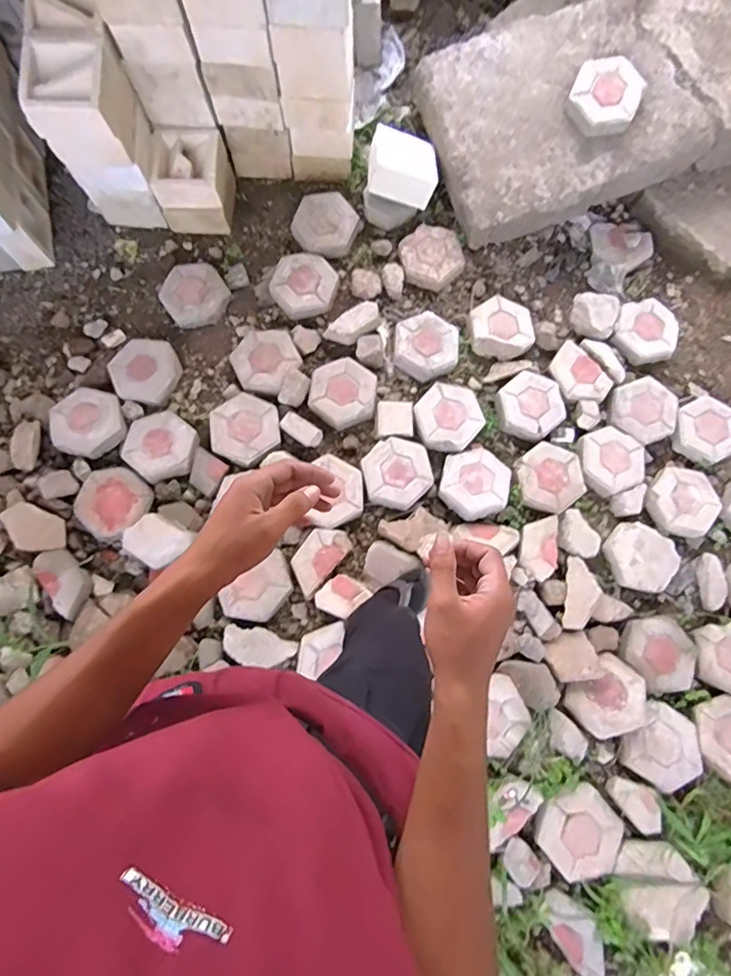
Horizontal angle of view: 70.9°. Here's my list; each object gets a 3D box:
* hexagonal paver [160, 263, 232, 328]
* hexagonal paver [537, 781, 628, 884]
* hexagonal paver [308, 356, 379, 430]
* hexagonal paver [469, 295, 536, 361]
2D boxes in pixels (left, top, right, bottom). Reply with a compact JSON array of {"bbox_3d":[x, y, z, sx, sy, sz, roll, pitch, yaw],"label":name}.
[{"bbox_3d":[-0.557,-0.632,1.665,0.206,0.058,0.216,-35,79,-10],"label":"hexagonal paver"},{"bbox_3d":[0.543,0.868,1.296,0.200,0.038,0.201,-41,80,-11],"label":"hexagonal paver"},{"bbox_3d":[-0.069,-0.293,1.581,0.208,0.053,0.222,5,76,0],"label":"hexagonal paver"},{"bbox_3d":[0.440,-0.521,1.645,0.207,0.051,0.200,5,76,0],"label":"hexagonal paver"}]

